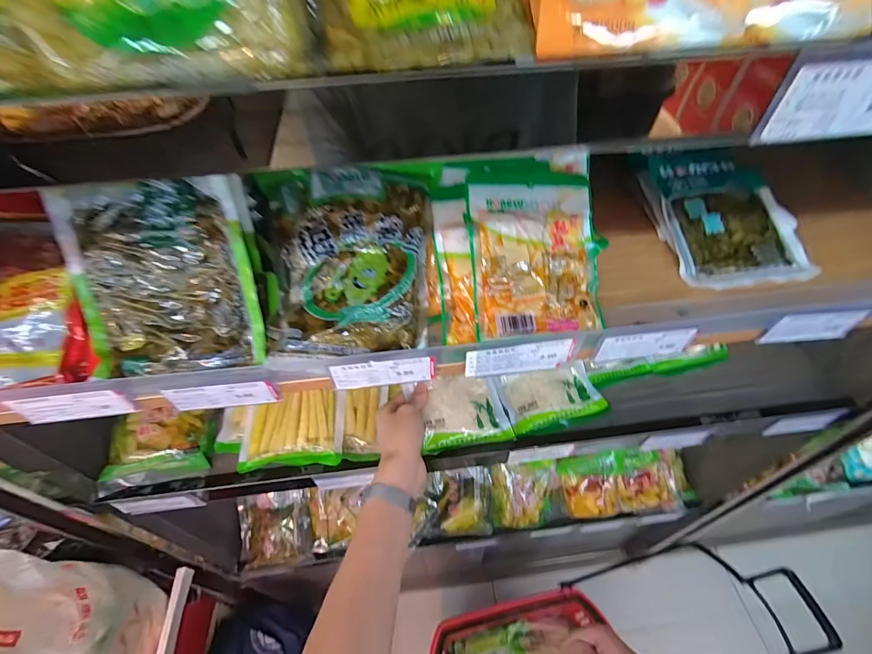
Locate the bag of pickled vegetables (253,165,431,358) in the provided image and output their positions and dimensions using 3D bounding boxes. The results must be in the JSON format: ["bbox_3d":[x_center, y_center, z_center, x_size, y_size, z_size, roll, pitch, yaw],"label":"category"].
[{"bbox_3d":[-0.084,-0.065,0.397,0.159,0.041,0.178,-3,82,-7],"label":"bag of pickled vegetables"}]

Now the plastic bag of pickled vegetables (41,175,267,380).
[{"bbox_3d":[-0.246,-0.040,0.360,0.151,0.168,0.020,-11,11,-5],"label":"plastic bag of pickled vegetables"}]

